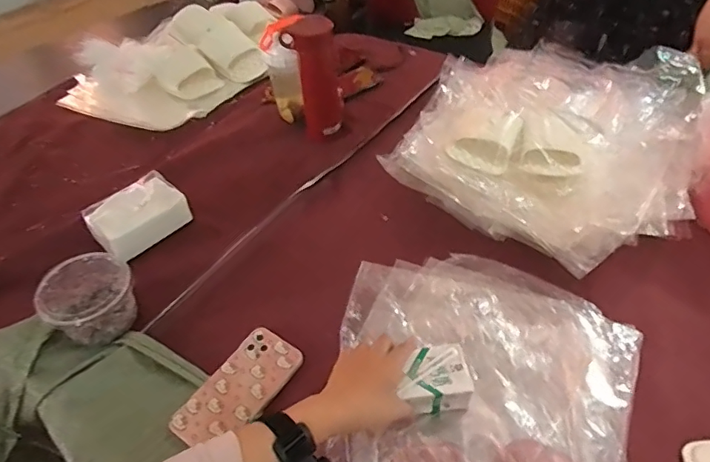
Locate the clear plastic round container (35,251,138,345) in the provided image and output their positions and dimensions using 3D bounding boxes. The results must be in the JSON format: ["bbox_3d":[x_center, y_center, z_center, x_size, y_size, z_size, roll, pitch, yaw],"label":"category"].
[{"bbox_3d":[-0.352,0.093,0.690,0.100,0.079,0.110,34,57,30],"label":"clear plastic round container"}]

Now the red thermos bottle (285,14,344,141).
[{"bbox_3d":[-0.067,-0.262,0.904,0.081,0.201,0.068,-3,47,2],"label":"red thermos bottle"}]

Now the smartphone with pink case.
[{"bbox_3d":[-0.141,0.189,0.625,0.080,0.007,0.160,25,53,25],"label":"smartphone with pink case"}]

